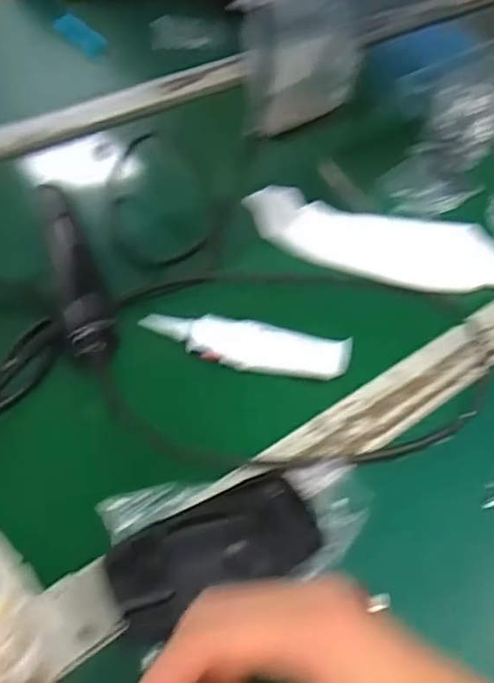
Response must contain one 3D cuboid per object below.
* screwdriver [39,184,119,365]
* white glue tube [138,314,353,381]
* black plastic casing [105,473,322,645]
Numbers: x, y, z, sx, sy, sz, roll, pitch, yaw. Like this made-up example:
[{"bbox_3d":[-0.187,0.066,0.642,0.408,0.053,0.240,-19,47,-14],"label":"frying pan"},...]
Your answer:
[{"bbox_3d":[-0.124,-0.050,0.475,0.033,0.045,0.167,-12,50,-14],"label":"screwdriver"},{"bbox_3d":[0.001,0.001,0.461,0.143,0.017,0.038,12,48,6],"label":"white glue tube"},{"bbox_3d":[-0.015,0.111,0.350,0.116,0.009,0.053,-17,62,-27],"label":"black plastic casing"}]

